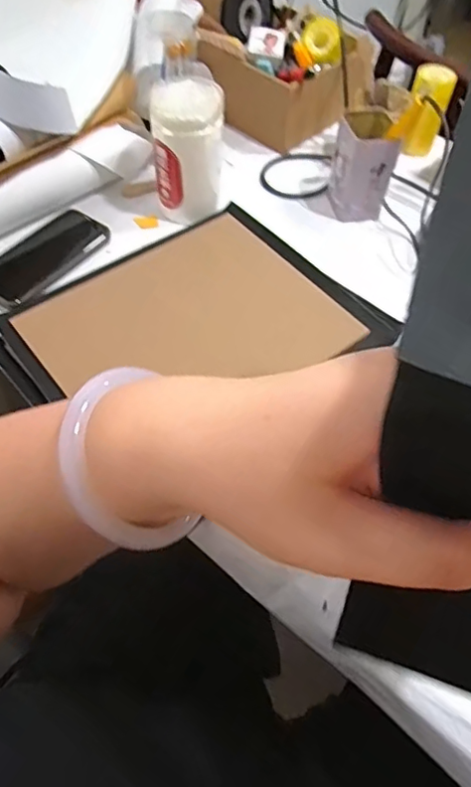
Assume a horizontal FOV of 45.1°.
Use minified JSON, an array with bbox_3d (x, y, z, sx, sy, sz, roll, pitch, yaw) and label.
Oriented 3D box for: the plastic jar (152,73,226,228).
[{"bbox_3d":[-0.053,-0.286,0.681,0.085,0.145,0.078,-2,55,-3],"label":"plastic jar"}]

